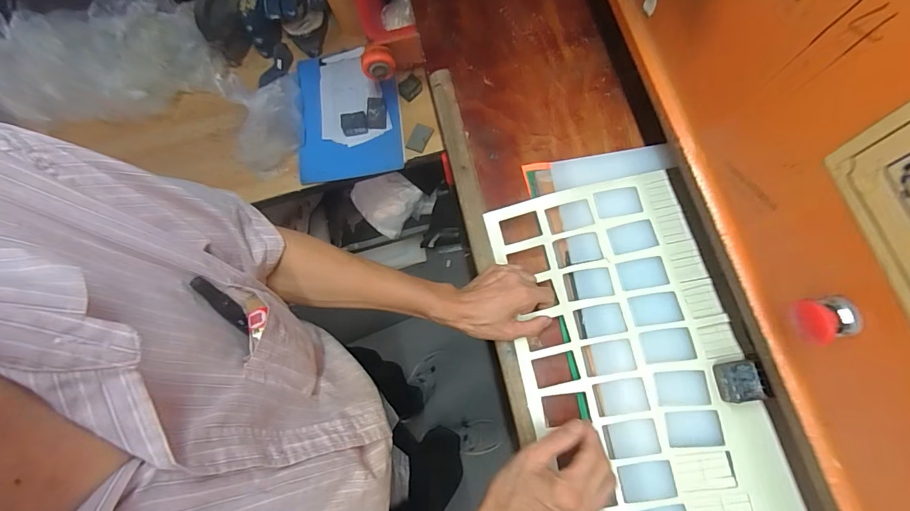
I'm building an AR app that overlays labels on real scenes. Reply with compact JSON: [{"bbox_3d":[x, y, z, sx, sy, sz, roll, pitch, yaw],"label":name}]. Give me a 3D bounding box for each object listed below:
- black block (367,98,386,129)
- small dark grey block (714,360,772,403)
[{"bbox_3d":[-0.166,-0.302,0.892,0.044,0.016,0.060,6,116,5],"label":"black block"},{"bbox_3d":[0.317,0.141,0.468,0.039,0.027,0.042,-9,73,-1],"label":"small dark grey block"}]

